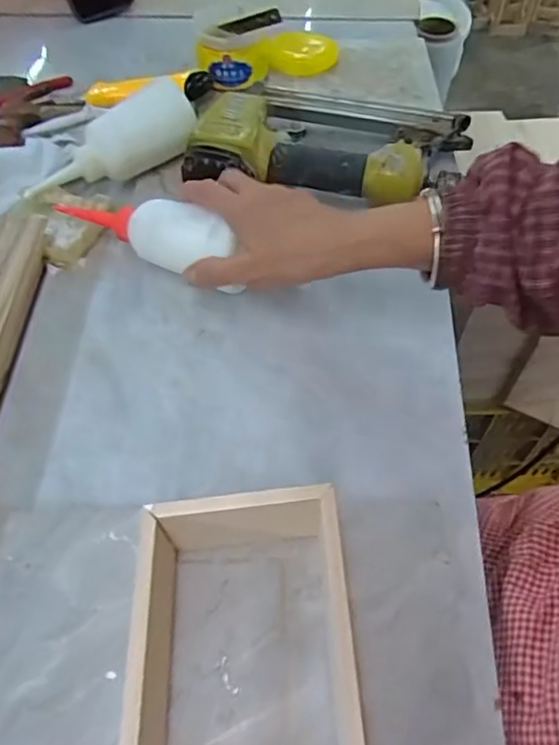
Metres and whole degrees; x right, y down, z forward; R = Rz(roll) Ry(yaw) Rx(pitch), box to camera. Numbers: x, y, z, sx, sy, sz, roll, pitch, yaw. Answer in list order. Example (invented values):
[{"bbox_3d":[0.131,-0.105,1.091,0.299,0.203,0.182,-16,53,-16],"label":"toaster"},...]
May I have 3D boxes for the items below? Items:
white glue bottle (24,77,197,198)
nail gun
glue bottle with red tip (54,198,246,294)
[{"bbox_3d":[-0.149,-0.199,0.500,0.162,0.057,0.047,-31,60,-1],"label":"white glue bottle"},{"bbox_3d":[0.049,-0.201,0.497,0.228,0.067,0.146,9,57,7],"label":"nail gun"},{"bbox_3d":[-0.100,-0.109,0.444,0.183,0.038,0.044,20,58,31],"label":"glue bottle with red tip"}]

